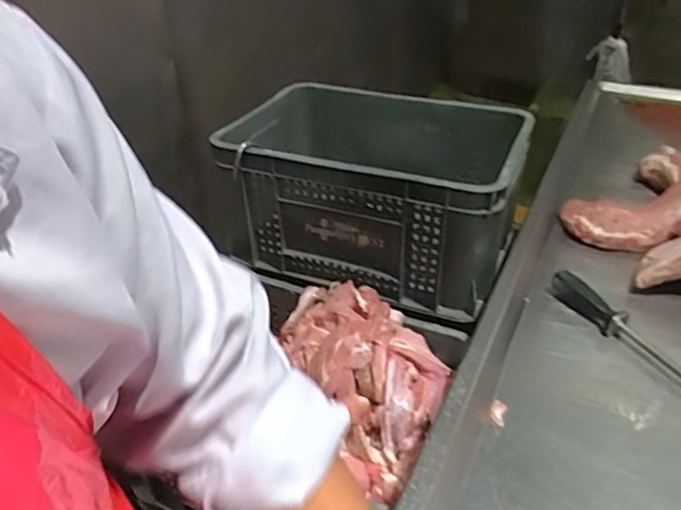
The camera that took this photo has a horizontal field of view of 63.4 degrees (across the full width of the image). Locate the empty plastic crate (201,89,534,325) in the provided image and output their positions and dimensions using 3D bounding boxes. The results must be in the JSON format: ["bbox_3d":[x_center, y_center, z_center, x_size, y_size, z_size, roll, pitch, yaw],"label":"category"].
[{"bbox_3d":[0.051,-0.128,1.057,0.512,0.266,0.328,11,36,17],"label":"empty plastic crate"}]

